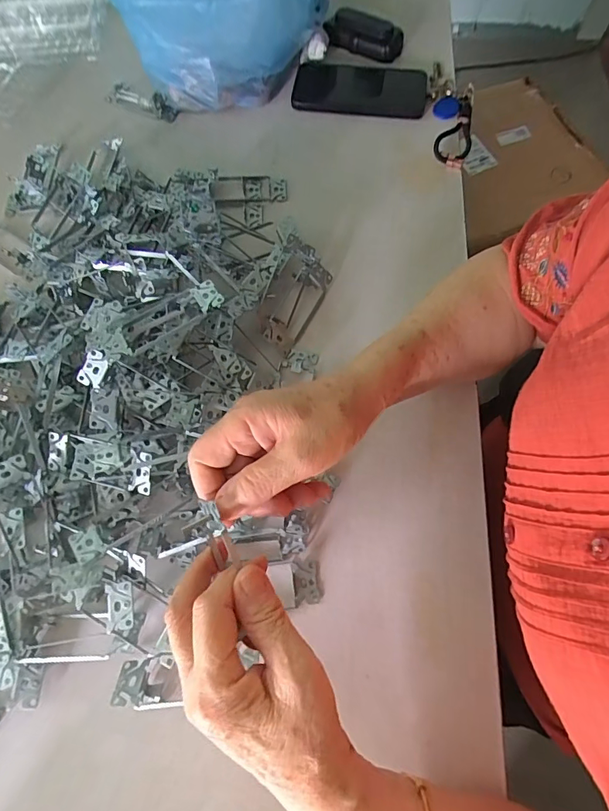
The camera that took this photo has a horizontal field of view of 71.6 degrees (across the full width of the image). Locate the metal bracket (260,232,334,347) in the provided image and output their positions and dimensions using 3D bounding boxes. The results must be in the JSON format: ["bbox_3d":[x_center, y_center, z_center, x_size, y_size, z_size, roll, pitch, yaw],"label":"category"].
[{"bbox_3d":[-0.014,-0.112,0.423,0.055,0.032,0.113,22,71,9],"label":"metal bracket"}]

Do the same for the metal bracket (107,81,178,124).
[{"bbox_3d":[-0.209,-0.394,0.546,0.096,0.023,0.027,22,71,9],"label":"metal bracket"}]

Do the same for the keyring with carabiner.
[{"bbox_3d":[0.183,-0.364,0.526,0.052,0.020,0.168,6,70,4],"label":"keyring with carabiner"}]

